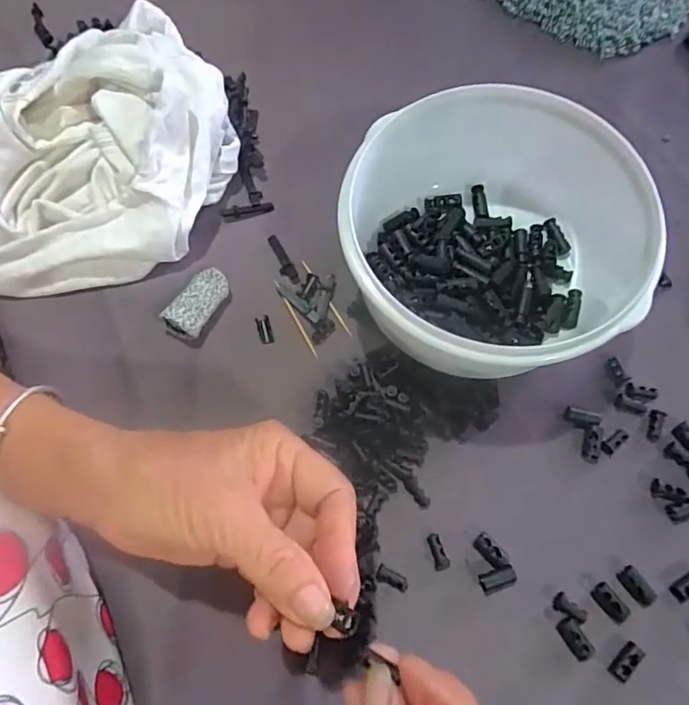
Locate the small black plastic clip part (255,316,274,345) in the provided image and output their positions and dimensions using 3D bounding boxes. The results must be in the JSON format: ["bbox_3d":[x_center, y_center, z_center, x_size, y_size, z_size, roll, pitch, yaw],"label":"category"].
[{"bbox_3d":[-0.050,-0.014,0.324,0.008,0.004,0.018,-15,71,-3],"label":"small black plastic clip part"}]

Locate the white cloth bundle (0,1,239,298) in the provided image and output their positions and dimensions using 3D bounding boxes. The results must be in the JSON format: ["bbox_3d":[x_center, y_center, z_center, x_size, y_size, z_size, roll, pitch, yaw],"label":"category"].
[{"bbox_3d":[-0.173,-0.129,0.337,0.197,0.063,0.162,-10,71,-1],"label":"white cloth bundle"}]

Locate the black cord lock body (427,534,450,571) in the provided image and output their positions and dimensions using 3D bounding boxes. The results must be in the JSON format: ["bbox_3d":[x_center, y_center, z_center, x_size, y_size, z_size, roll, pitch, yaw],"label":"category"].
[{"bbox_3d":[0.051,0.108,0.279,0.008,0.007,0.019,-17,71,-3],"label":"black cord lock body"}]

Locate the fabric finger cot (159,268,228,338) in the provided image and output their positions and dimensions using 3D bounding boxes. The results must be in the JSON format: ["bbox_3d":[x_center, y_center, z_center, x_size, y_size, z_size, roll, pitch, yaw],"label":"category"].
[{"bbox_3d":[-0.091,-0.031,0.324,0.023,0.018,0.047,27,75,11],"label":"fabric finger cot"}]

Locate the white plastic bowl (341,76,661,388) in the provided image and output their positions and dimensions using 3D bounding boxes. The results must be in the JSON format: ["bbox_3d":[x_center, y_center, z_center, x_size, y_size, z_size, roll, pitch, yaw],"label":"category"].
[{"bbox_3d":[0.077,-0.061,0.296,0.156,0.076,0.153,-1,71,2],"label":"white plastic bowl"}]

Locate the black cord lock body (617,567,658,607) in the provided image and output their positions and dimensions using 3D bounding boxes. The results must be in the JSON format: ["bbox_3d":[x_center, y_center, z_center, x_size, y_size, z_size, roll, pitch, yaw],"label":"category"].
[{"bbox_3d":[0.155,0.123,0.270,0.012,0.005,0.021,-34,73,-9],"label":"black cord lock body"}]

